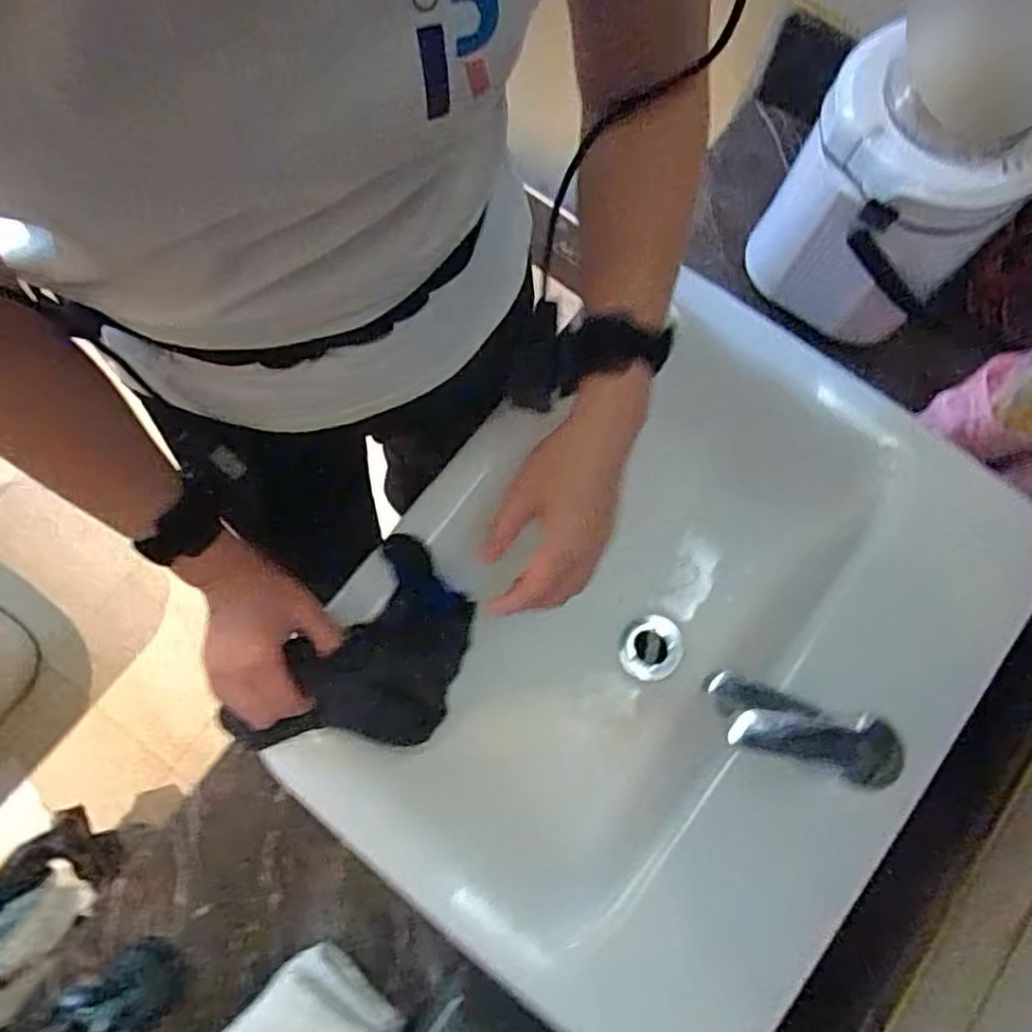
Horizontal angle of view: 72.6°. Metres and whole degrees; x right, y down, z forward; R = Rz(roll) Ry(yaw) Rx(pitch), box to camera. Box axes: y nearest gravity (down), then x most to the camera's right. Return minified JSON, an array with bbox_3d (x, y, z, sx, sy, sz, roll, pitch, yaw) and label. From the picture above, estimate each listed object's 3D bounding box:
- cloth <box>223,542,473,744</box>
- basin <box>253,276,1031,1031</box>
[{"bbox_3d":[-0.117,0.095,0.542,0.153,0.050,0.155,15,76,-31],"label":"cloth"},{"bbox_3d":[0.122,0.102,0.608,0.421,0.152,0.537,41,80,8],"label":"basin"}]

